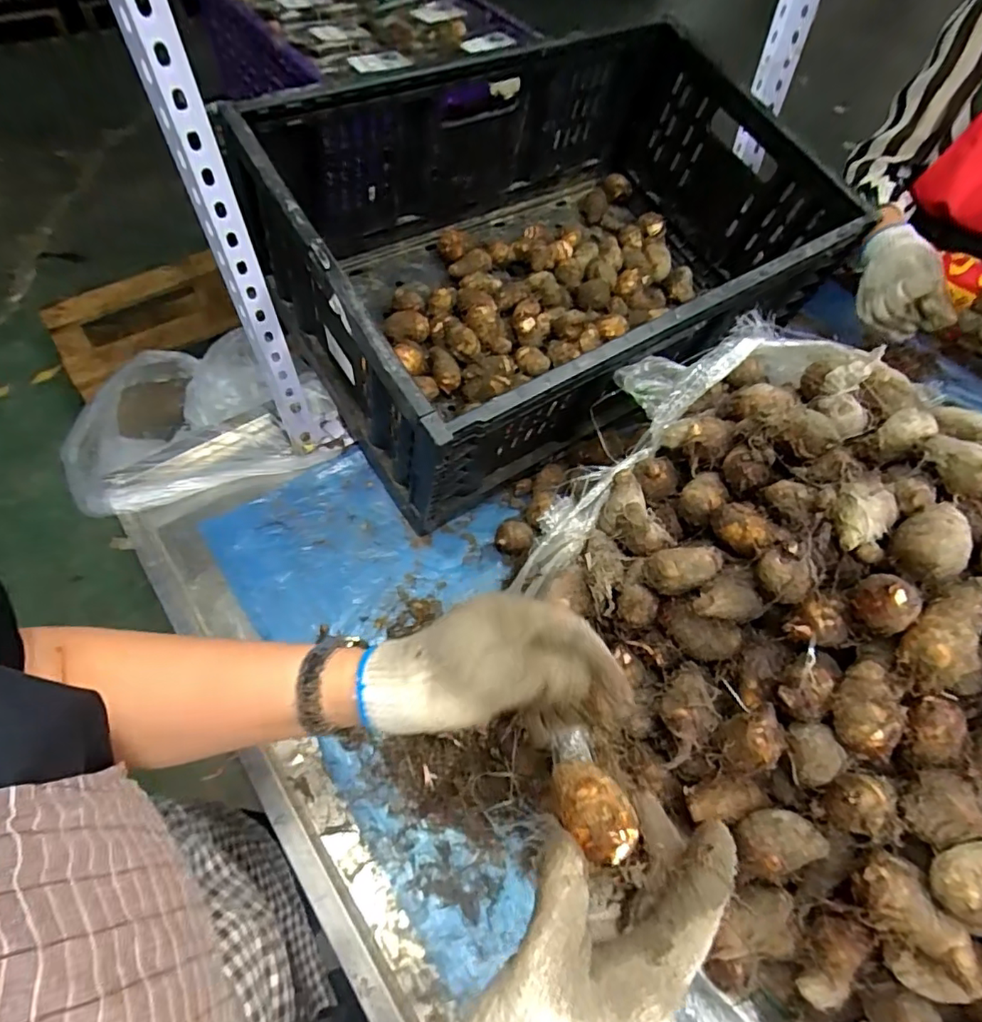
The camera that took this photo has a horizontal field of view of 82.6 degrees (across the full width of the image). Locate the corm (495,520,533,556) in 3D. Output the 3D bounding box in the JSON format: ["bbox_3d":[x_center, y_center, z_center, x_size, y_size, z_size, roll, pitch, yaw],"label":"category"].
[{"bbox_3d":[0.026,0.032,0.628,0.040,0.030,0.035,11,59,3],"label":"corm"}]

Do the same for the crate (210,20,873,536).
[{"bbox_3d":[0.068,-0.320,0.694,0.595,0.299,0.482,-29,65,-19],"label":"crate"}]

